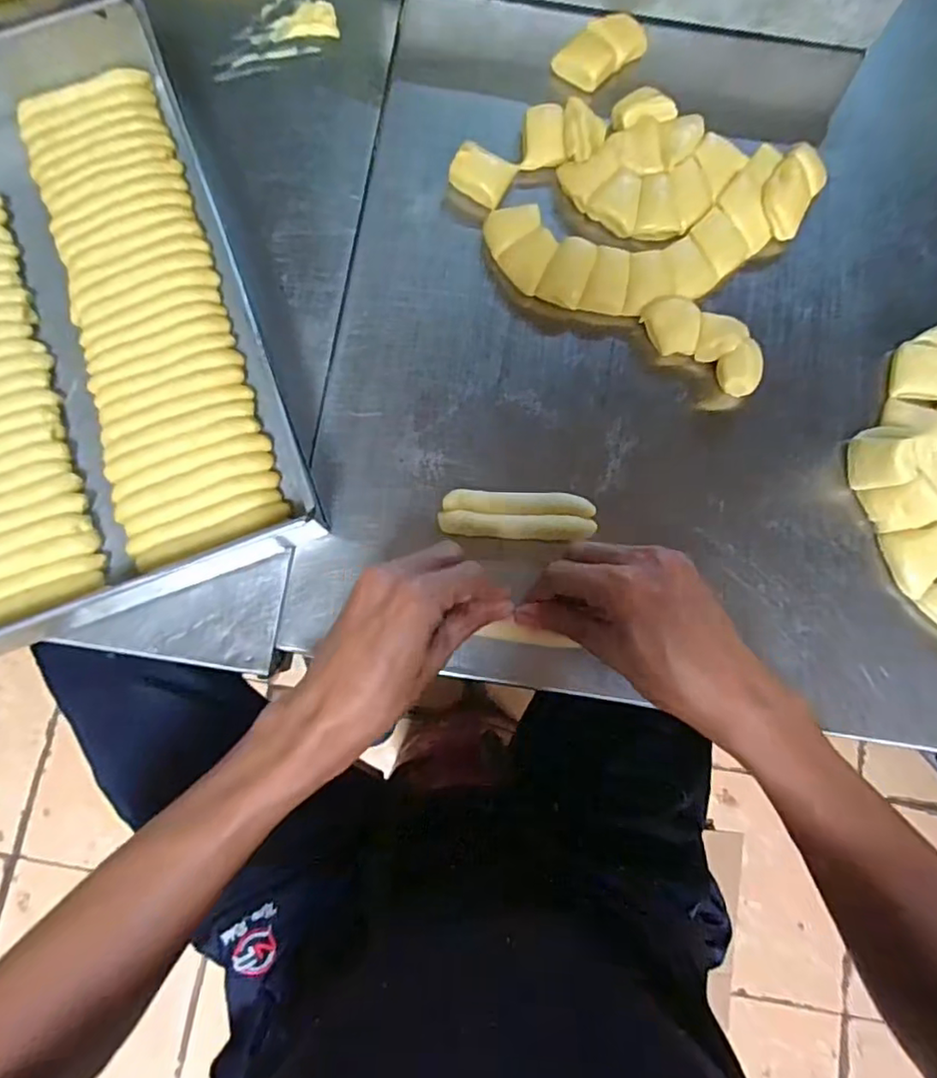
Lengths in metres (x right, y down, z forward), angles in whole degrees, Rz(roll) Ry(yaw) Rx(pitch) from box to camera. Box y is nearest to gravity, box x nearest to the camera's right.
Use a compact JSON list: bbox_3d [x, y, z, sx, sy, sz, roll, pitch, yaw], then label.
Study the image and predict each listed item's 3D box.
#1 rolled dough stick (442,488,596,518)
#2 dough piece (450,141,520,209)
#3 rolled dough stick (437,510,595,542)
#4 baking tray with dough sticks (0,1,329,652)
[{"bbox_3d":[0.035,-0.023,0.412,0.101,0.021,0.016,2,80,-1],"label":"rolled dough stick"},{"bbox_3d":[0.010,-0.273,0.448,0.039,0.022,0.041,26,81,3],"label":"dough piece"},{"bbox_3d":[0.033,-0.008,0.411,0.104,0.019,0.017,2,80,-1],"label":"rolled dough stick"},{"bbox_3d":[-0.353,-0.124,0.409,0.420,0.048,0.431,-20,81,-4],"label":"baking tray with dough sticks"}]

